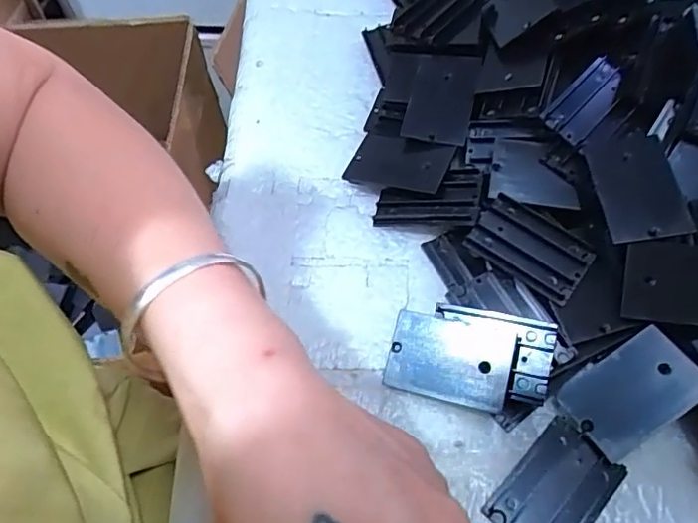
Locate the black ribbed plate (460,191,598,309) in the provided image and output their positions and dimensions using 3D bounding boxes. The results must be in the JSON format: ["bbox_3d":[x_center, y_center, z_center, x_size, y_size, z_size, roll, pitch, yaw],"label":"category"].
[{"bbox_3d":[0.087,-0.007,0.272,0.054,0.007,0.031,33,65,18],"label":"black ribbed plate"}]

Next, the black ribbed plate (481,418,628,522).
[{"bbox_3d":[0.086,0.097,0.236,0.035,0.005,0.053,40,68,21],"label":"black ribbed plate"}]

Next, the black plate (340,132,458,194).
[{"bbox_3d":[0.028,-0.055,0.313,0.053,0.006,0.033,14,71,22],"label":"black plate"}]

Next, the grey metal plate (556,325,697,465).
[{"bbox_3d":[0.123,0.057,0.246,0.054,0.004,0.037,-37,61,2],"label":"grey metal plate"}]

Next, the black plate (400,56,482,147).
[{"bbox_3d":[0.053,-0.094,0.322,0.036,0.008,0.061,10,73,15],"label":"black plate"}]

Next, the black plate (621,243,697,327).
[{"bbox_3d":[0.153,0.011,0.254,0.055,0.005,0.035,7,84,5],"label":"black plate"}]

